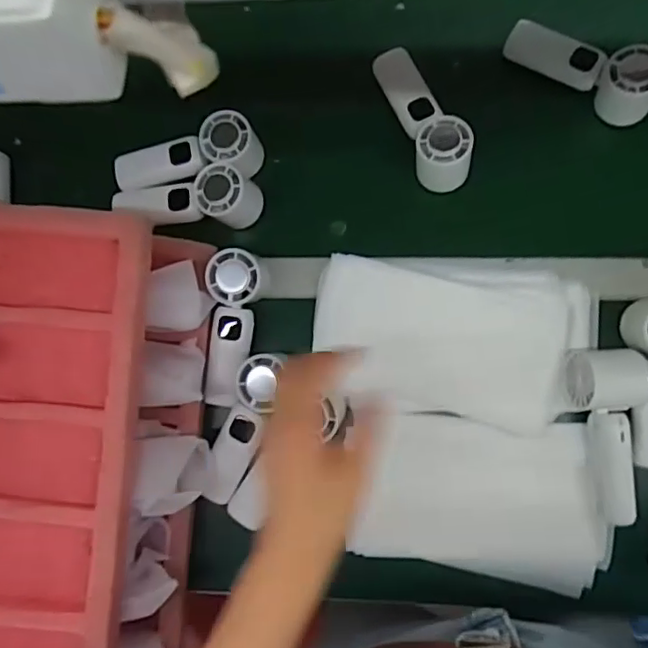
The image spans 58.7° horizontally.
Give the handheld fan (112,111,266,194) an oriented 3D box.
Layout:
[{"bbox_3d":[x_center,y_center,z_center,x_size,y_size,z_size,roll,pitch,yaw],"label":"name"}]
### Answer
[{"bbox_3d":[-0.140,-0.174,0.601,0.145,0.049,0.057,-11,83,4],"label":"handheld fan"}]

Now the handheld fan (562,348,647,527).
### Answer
[{"bbox_3d":[0.266,0.101,0.521,0.068,0.051,0.155,-3,83,5],"label":"handheld fan"}]

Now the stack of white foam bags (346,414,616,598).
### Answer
[{"bbox_3d":[0.153,0.167,0.554,0.228,0.017,0.147,8,84,6],"label":"stack of white foam bags"}]

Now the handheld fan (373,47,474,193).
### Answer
[{"bbox_3d":[0.101,-0.214,0.577,0.053,0.043,0.153,-23,82,2],"label":"handheld fan"}]

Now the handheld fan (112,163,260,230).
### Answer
[{"bbox_3d":[-0.144,-0.130,0.594,0.150,0.052,0.054,0,84,5],"label":"handheld fan"}]

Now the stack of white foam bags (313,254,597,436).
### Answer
[{"bbox_3d":[0.123,0.013,0.568,0.261,0.017,0.153,9,85,6],"label":"stack of white foam bags"}]

